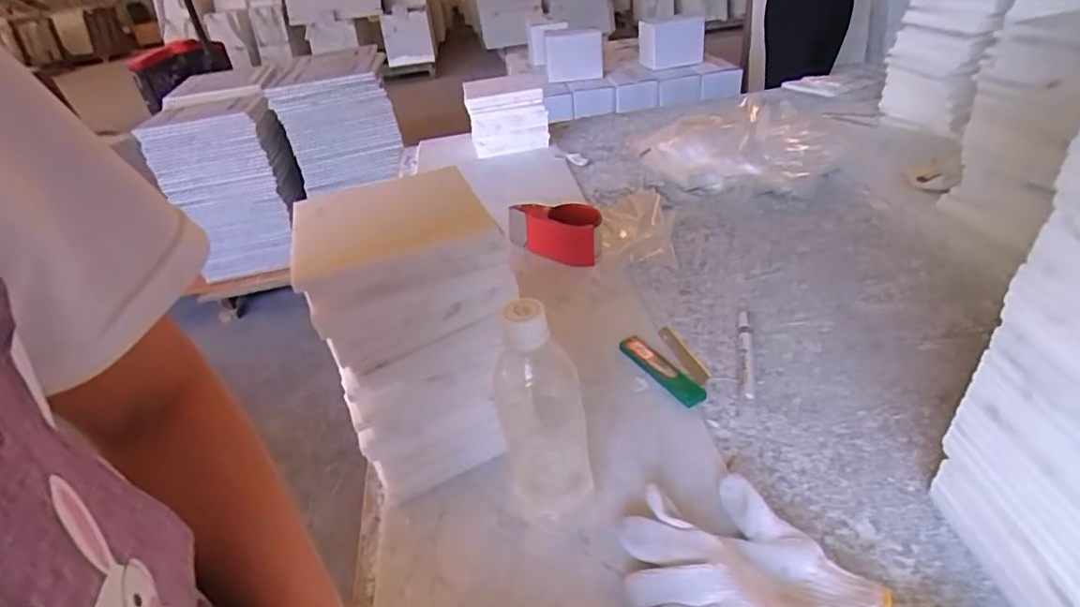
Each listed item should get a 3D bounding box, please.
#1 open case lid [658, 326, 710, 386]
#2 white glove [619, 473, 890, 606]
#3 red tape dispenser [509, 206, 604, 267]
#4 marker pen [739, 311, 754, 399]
[{"bbox_3d":[0.164,0.059,0.649,0.021,0.008,0.097,-16,37,-14],"label":"open case lid"},{"bbox_3d":[0.149,0.189,0.414,0.173,0.039,0.129,4,37,12],"label":"white glove"},{"bbox_3d":[0.022,-0.105,0.821,0.140,0.063,0.069,14,39,24],"label":"red tape dispenser"},{"bbox_3d":[0.225,0.052,0.622,0.013,0.016,0.150,4,37,13],"label":"marker pen"}]

